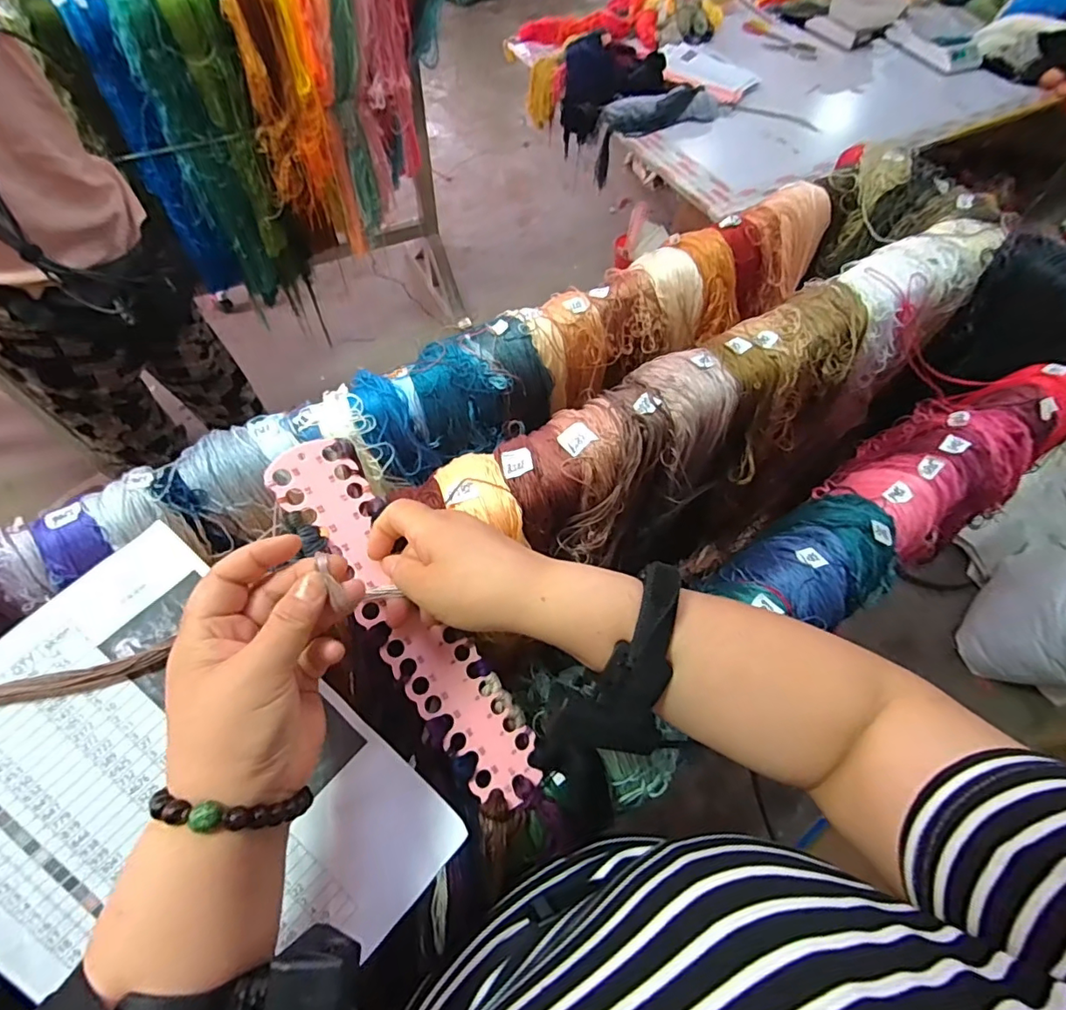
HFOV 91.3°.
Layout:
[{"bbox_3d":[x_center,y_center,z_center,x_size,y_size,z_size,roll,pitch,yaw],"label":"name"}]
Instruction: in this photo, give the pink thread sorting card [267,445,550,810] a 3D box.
[{"bbox_3d":[-0.088,0.082,0.371,0.056,0.007,0.287,-33,92,-26],"label":"pink thread sorting card"}]

